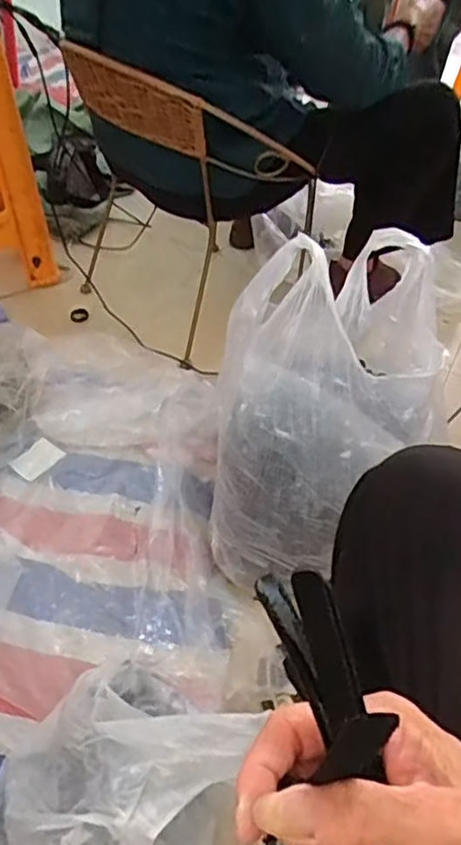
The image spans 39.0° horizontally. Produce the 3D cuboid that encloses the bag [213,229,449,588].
[{"bbox_3d":[0.109,-0.013,0.826,0.237,0.396,0.268,9,43,3],"label":"bag"}]

